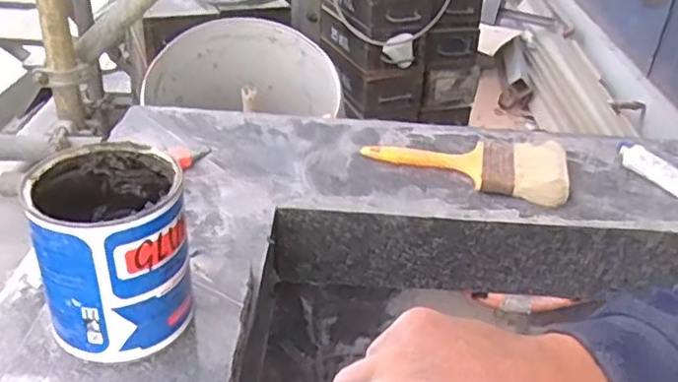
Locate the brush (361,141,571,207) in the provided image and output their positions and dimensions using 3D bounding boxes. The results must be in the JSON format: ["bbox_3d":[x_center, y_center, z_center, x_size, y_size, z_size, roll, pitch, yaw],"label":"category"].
[{"bbox_3d":[0.146,-0.036,0.735,0.225,0.028,0.102,10,33,9],"label":"brush"}]

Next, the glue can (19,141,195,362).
[{"bbox_3d":[-0.159,0.041,0.453,0.093,0.118,0.101,3,33,-2],"label":"glue can"}]

